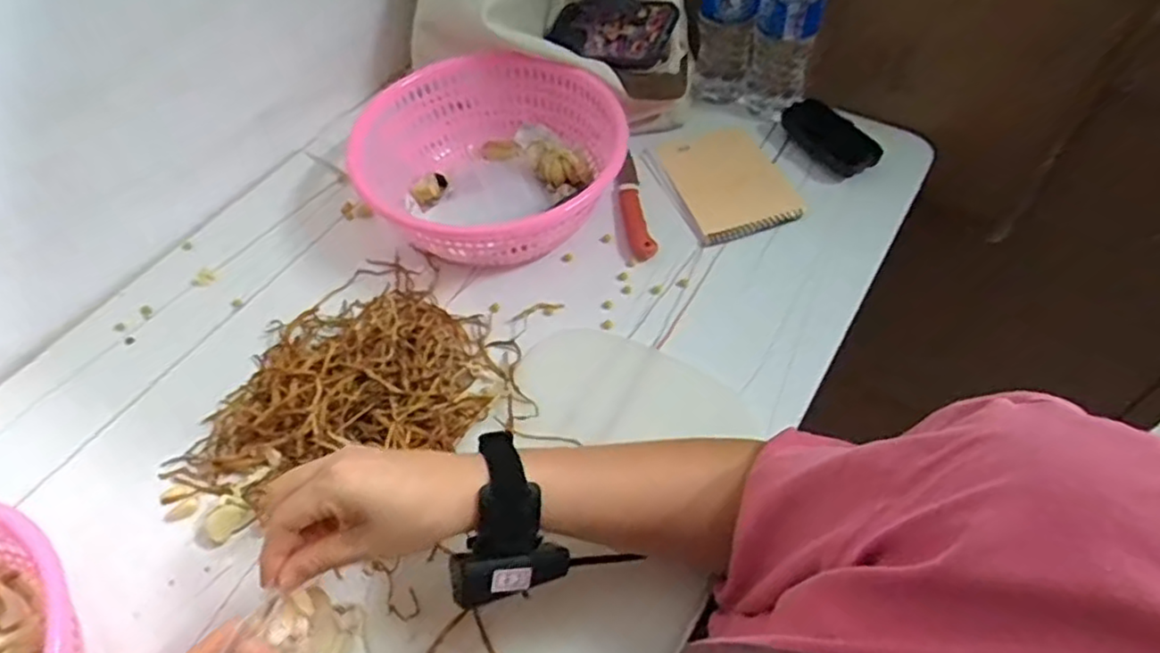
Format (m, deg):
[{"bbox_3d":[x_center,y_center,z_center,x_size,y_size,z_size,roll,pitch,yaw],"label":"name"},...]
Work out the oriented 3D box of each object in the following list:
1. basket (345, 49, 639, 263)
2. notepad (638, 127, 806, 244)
[{"bbox_3d":[-0.088,-0.152,0.663,0.217,0.093,0.238,-1,54,2],"label":"basket"},{"bbox_3d":[0.143,-0.156,0.707,0.119,0.007,0.164,-18,55,-10],"label":"notepad"}]

